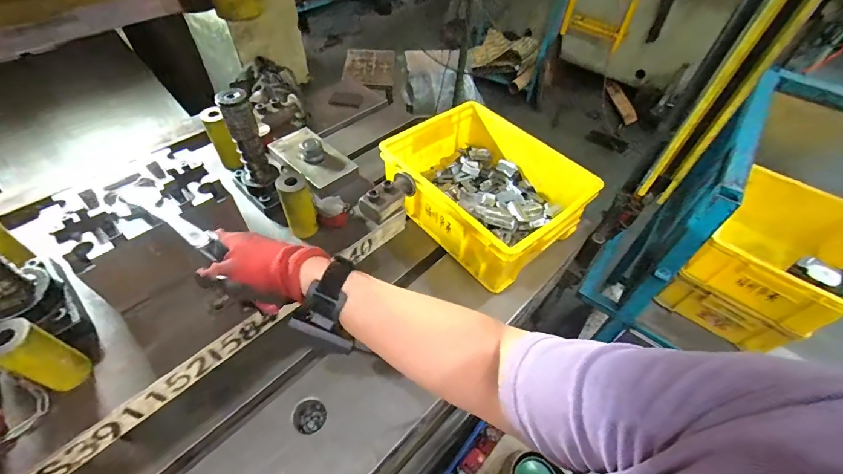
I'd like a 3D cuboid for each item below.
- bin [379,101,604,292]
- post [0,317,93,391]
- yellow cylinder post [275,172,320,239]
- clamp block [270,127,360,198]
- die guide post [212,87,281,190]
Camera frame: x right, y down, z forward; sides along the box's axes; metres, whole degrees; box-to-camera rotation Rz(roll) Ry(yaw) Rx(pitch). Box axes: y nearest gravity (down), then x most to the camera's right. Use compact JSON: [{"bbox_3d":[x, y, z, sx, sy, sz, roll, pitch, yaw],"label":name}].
[{"bbox_3d":[0.120,-0.095,0.735,0.261,0.120,0.341,-34,60,-27],"label":"bin"},{"bbox_3d":[-0.387,0.121,0.386,0.032,0.096,0.038,21,53,14],"label":"post"},{"bbox_3d":[-0.170,-0.042,0.526,0.039,0.091,0.033,-15,53,-15],"label":"yellow cylinder post"},{"bbox_3d":[-0.183,-0.137,0.640,0.084,0.049,0.162,-35,60,-27],"label":"clamp block"},{"bbox_3d":[-0.245,-0.134,0.538,0.040,0.144,0.036,-3,51,-5],"label":"die guide post"}]

